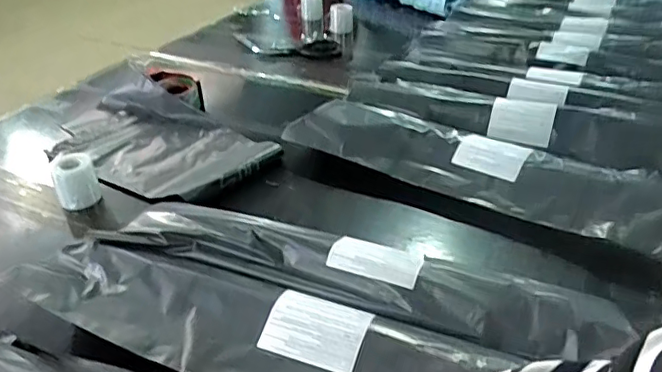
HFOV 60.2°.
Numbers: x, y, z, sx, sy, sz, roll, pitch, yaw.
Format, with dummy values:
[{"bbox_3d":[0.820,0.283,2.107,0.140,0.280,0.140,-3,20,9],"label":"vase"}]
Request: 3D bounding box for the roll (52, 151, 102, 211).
[{"bbox_3d":[-0.401,-0.009,0.899,0.061,0.070,0.056,-15,35,-20],"label":"roll"}]

